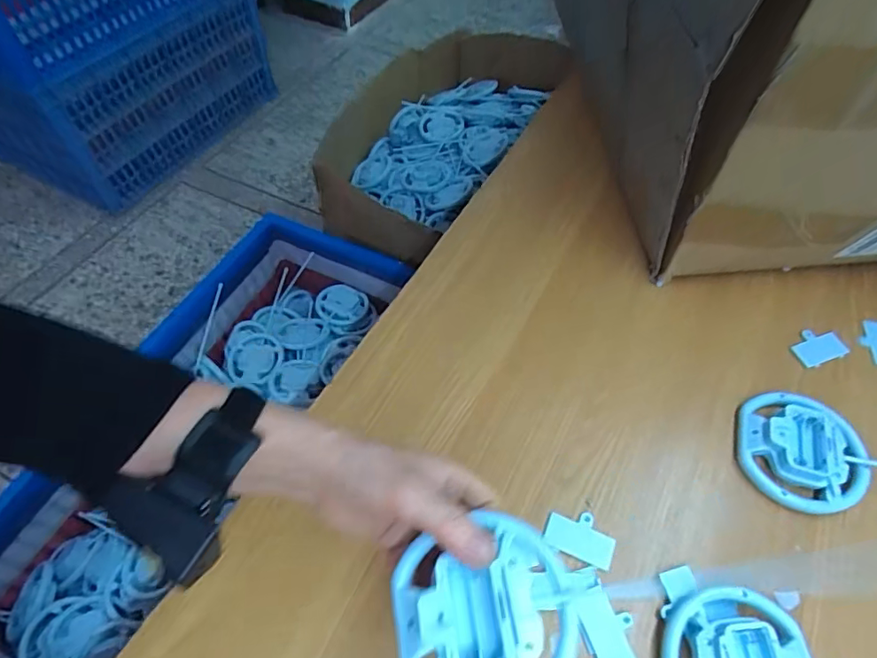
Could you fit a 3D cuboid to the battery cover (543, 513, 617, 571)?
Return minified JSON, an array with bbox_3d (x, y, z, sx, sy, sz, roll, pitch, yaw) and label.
[{"bbox_3d":[0.111,0.161,0.414,0.051,0.004,0.034,22,57,13],"label":"battery cover"}]

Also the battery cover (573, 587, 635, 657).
[{"bbox_3d":[0.122,0.213,0.376,0.034,0.004,0.051,-14,57,-12],"label":"battery cover"}]

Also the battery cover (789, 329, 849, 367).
[{"bbox_3d":[0.376,0.017,0.524,0.062,0.004,0.035,-18,58,-14],"label":"battery cover"}]

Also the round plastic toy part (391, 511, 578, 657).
[{"bbox_3d":[0.025,0.155,0.289,0.097,0.028,0.097,-8,56,-7],"label":"round plastic toy part"}]

